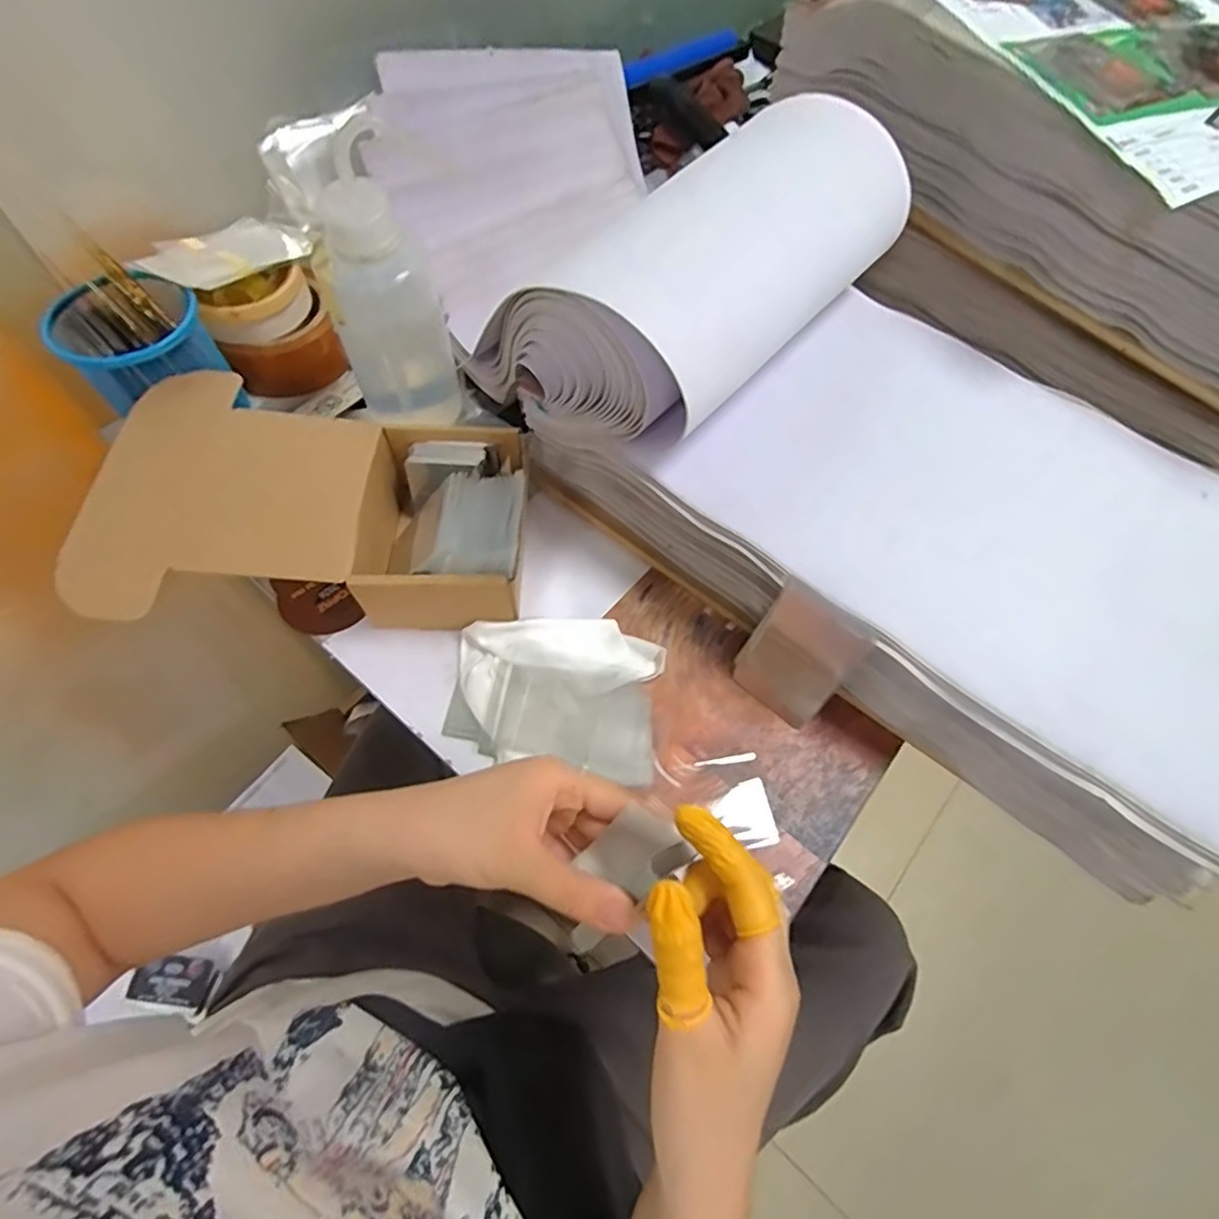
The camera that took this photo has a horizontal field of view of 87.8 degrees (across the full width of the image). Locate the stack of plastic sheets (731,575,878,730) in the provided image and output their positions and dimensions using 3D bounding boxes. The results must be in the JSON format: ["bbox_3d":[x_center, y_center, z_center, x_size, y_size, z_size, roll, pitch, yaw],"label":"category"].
[{"bbox_3d":[0.113,0.027,0.381,0.059,0.085,0.007,40,39,19],"label":"stack of plastic sheets"}]

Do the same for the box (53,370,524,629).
[{"bbox_3d":[-0.185,-0.070,0.418,0.258,0.087,0.178,-3,62,-4],"label":"box"}]

